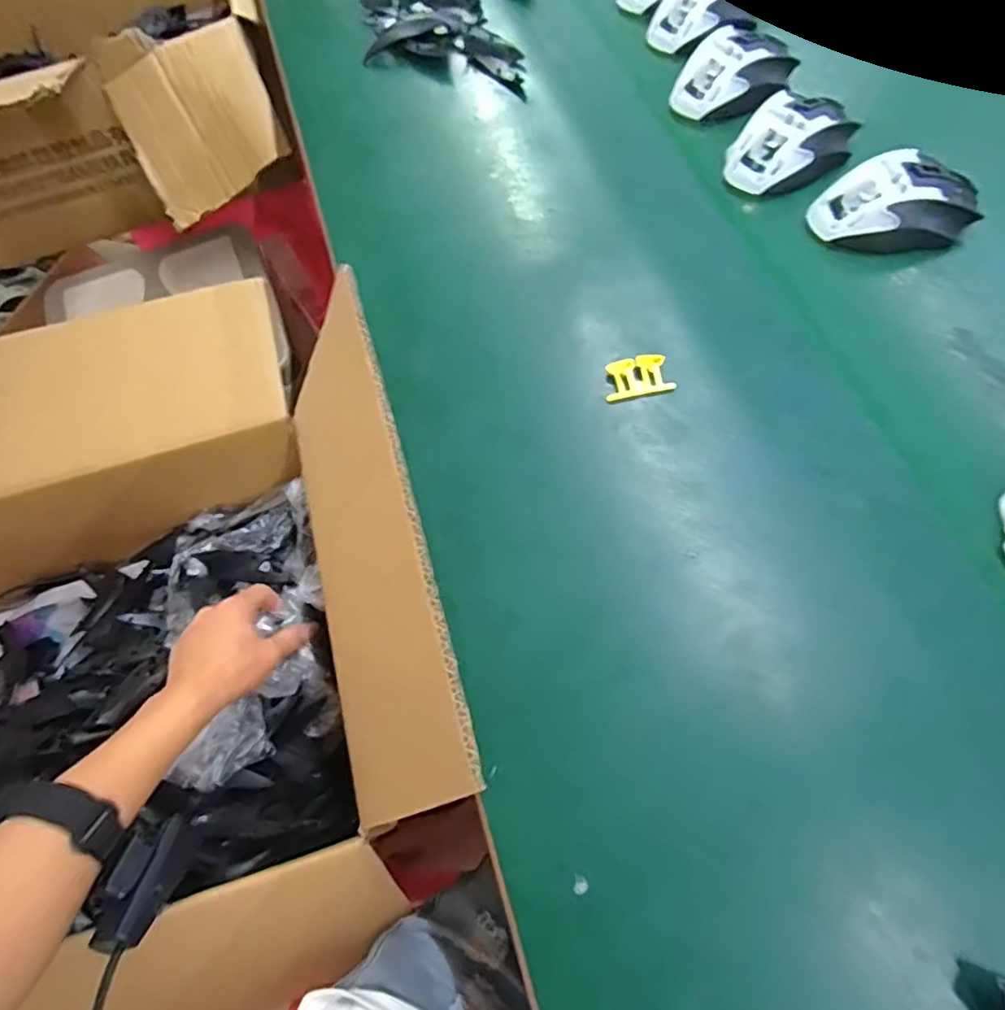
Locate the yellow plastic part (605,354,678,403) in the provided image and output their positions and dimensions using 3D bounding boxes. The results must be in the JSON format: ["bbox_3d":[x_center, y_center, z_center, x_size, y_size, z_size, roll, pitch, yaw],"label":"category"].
[{"bbox_3d":[0.091,-0.086,0.400,0.043,0.011,0.027,-7,62,0],"label":"yellow plastic part"}]

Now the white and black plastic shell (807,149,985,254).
[{"bbox_3d":[0.287,-0.221,0.437,0.112,0.042,0.064,-5,62,1],"label":"white and black plastic shell"}]

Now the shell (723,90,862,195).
[{"bbox_3d":[0.228,-0.285,0.470,0.098,0.041,0.073,-38,67,-15],"label":"shell"}]

